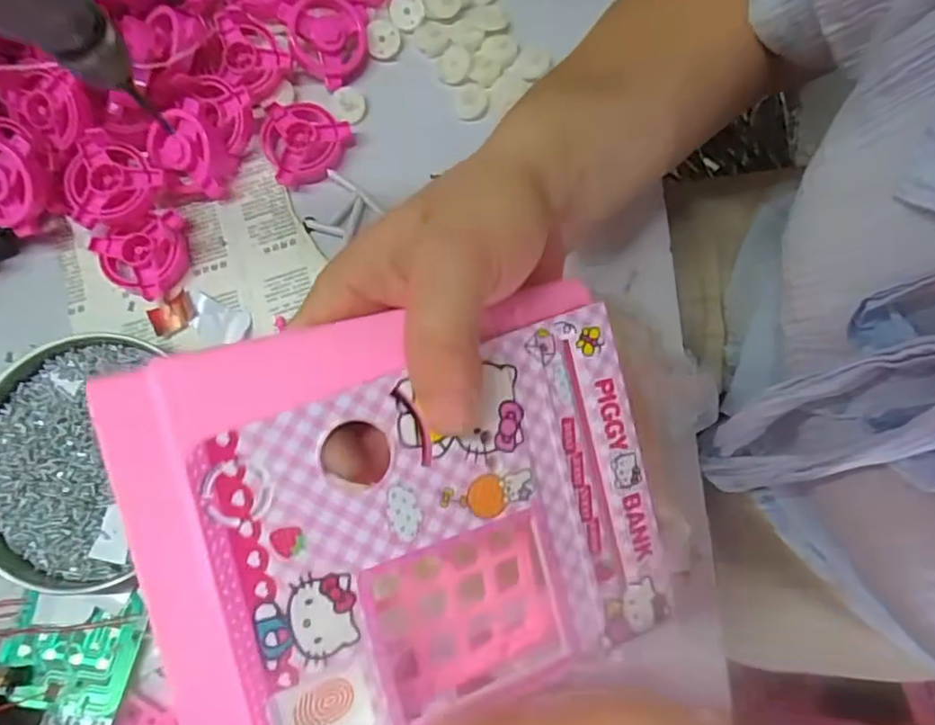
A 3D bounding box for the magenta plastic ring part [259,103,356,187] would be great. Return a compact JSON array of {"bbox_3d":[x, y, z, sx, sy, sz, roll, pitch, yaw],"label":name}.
[{"bbox_3d":[-0.099,-0.139,0.372,0.052,0.017,0.049,0,78,1],"label":"magenta plastic ring part"}]

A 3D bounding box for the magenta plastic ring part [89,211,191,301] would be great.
[{"bbox_3d":[-0.192,-0.063,0.363,0.052,0.017,0.046,-27,79,-4],"label":"magenta plastic ring part"}]

